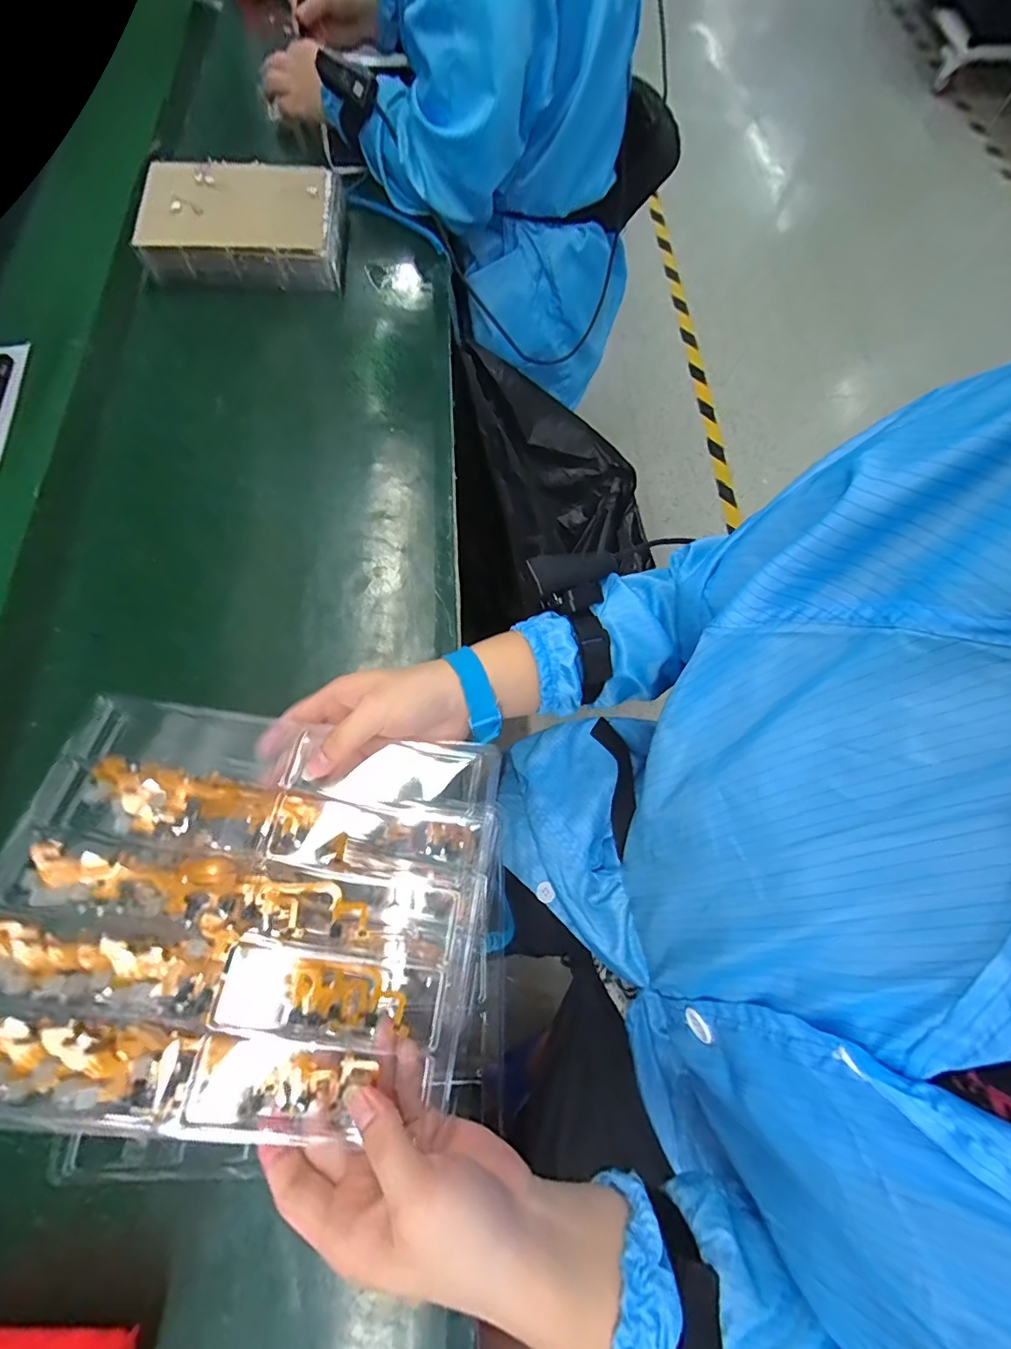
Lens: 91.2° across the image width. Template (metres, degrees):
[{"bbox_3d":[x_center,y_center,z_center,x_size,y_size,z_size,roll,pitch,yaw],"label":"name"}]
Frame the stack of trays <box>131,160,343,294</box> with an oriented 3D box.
[{"bbox_3d":[-0.310,-0.542,0.595,0.212,0.048,0.169,-3,70,-2],"label":"stack of trays"}]

